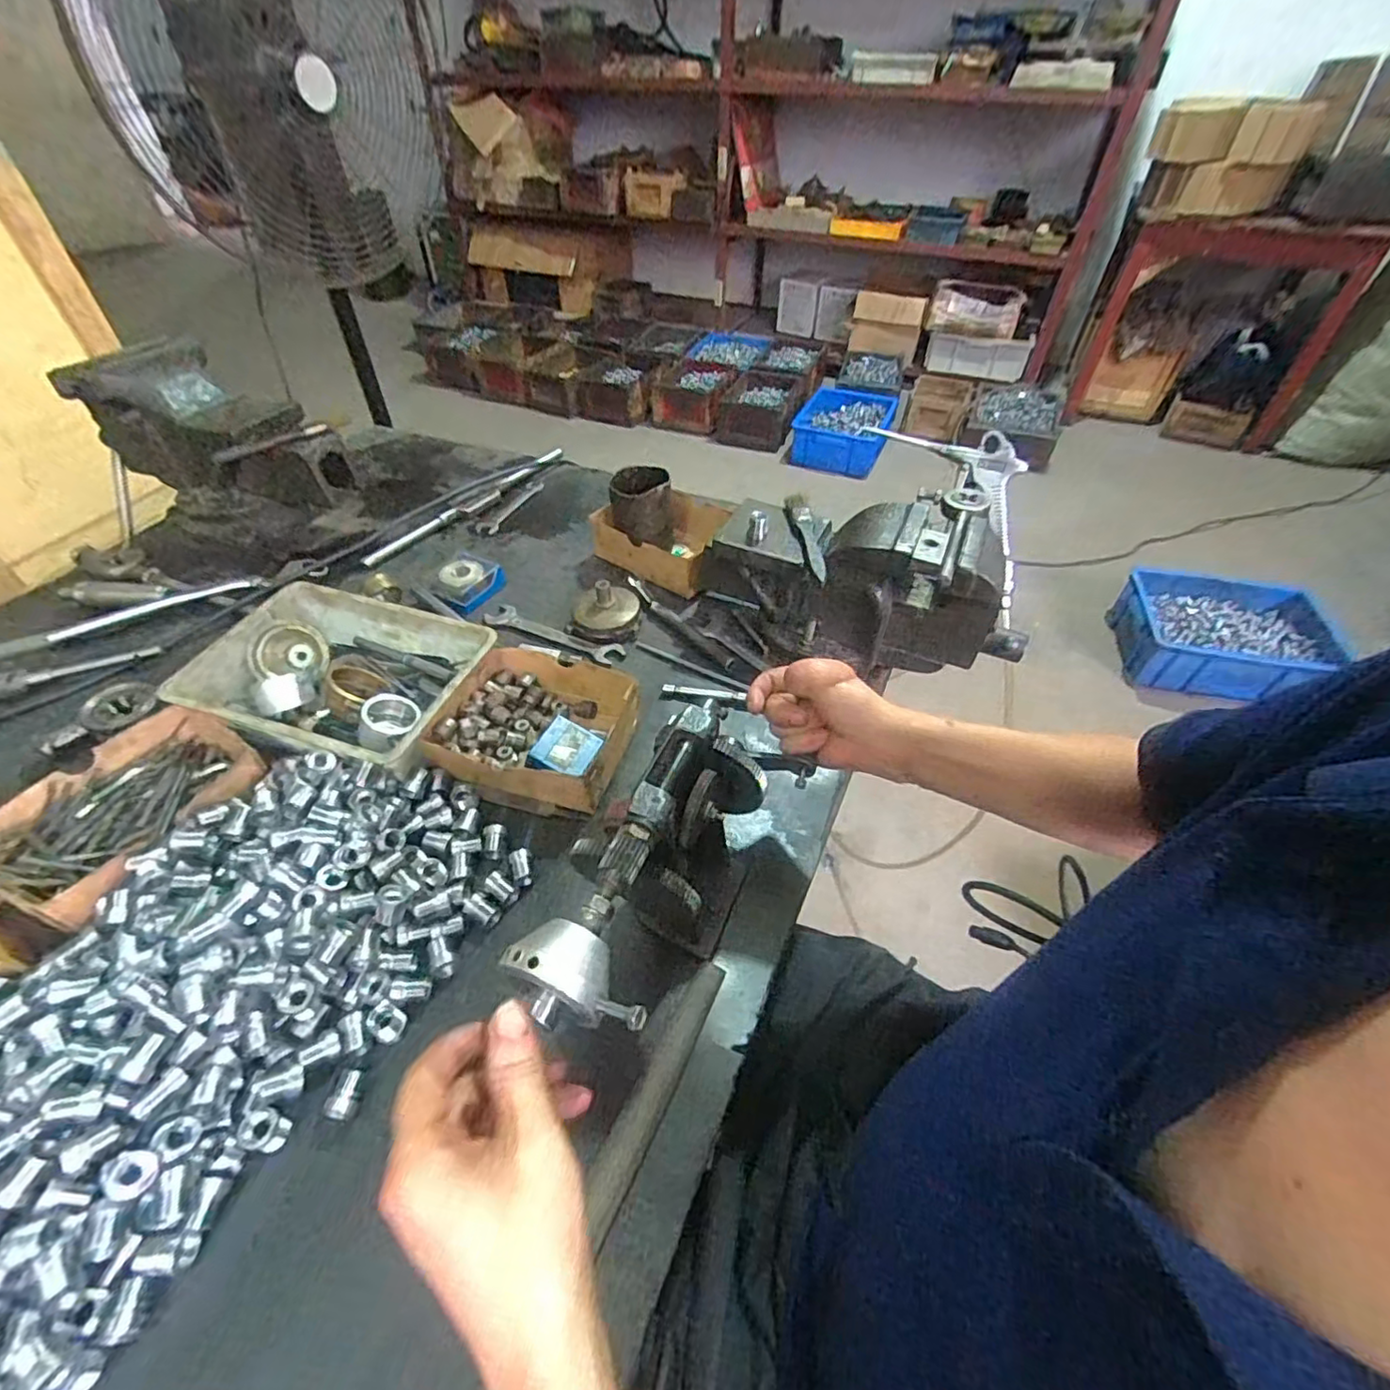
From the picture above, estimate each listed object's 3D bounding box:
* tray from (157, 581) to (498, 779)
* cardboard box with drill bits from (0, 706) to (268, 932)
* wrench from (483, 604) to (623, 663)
[{"bbox_3d":[-0.337,-0.018,0.592,0.246,0.049,0.170,15,47,12],"label":"tray"},{"bbox_3d":[-0.460,0.092,0.510,0.140,0.047,0.184,20,48,17],"label":"cardboard box with drill bits"},{"bbox_3d":[-0.161,-0.070,0.708,0.171,0.007,0.035,20,48,17],"label":"wrench"}]

